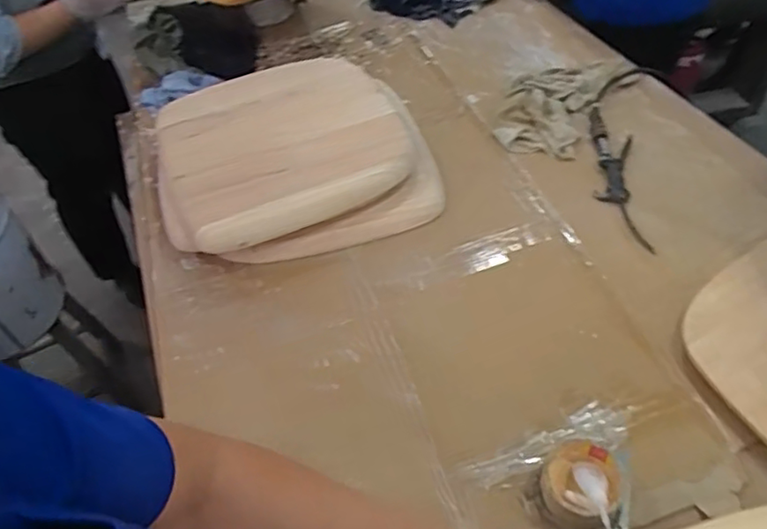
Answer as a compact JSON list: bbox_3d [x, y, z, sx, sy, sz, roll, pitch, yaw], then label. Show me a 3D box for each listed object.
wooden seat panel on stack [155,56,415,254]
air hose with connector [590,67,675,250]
[{"bbox_3d":[-0.179,-0.220,1.059,0.391,0.035,0.431,-22,51,-9],"label":"wooden seat panel on stack"},{"bbox_3d":[0.422,-0.218,1.056,0.135,0.025,0.490,13,50,17],"label":"air hose with connector"}]

